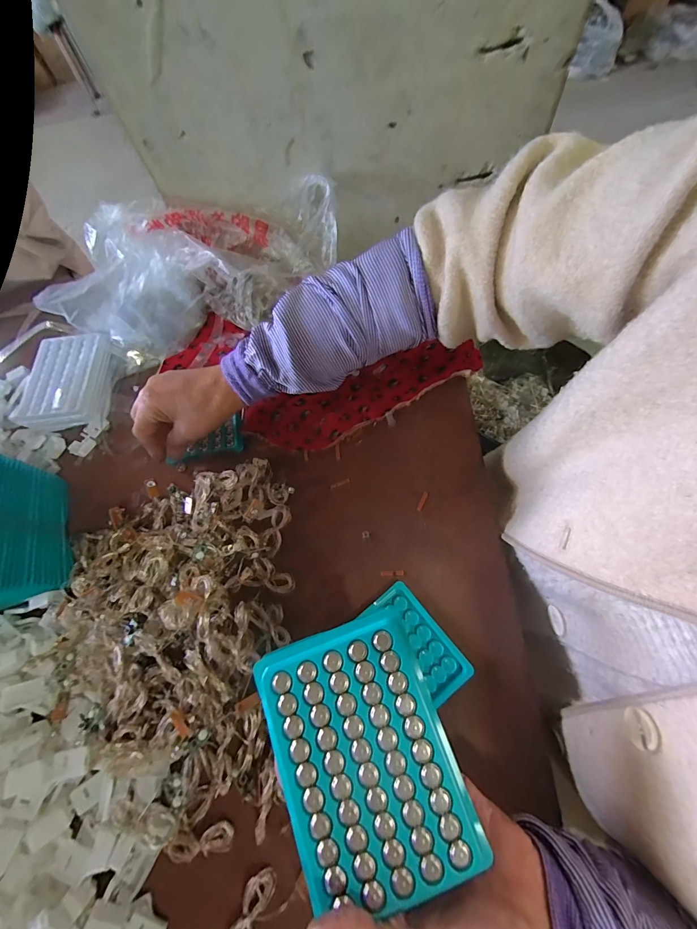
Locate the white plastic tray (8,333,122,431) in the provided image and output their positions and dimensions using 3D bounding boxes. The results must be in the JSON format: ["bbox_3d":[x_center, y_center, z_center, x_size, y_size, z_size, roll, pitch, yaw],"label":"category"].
[{"bbox_3d":[-0.368,-0.110,0.459,0.116,0.031,0.127,-1,66,6],"label":"white plastic tray"}]

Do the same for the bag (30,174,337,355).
[{"bbox_3d":[-0.184,-0.247,0.448,0.343,0.110,0.135,-16,69,-3],"label":"bag"}]

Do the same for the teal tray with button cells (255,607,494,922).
[{"bbox_3d":[0.009,0.158,0.192,0.088,0.011,0.128,-22,68,-7],"label":"teal tray with button cells"}]

